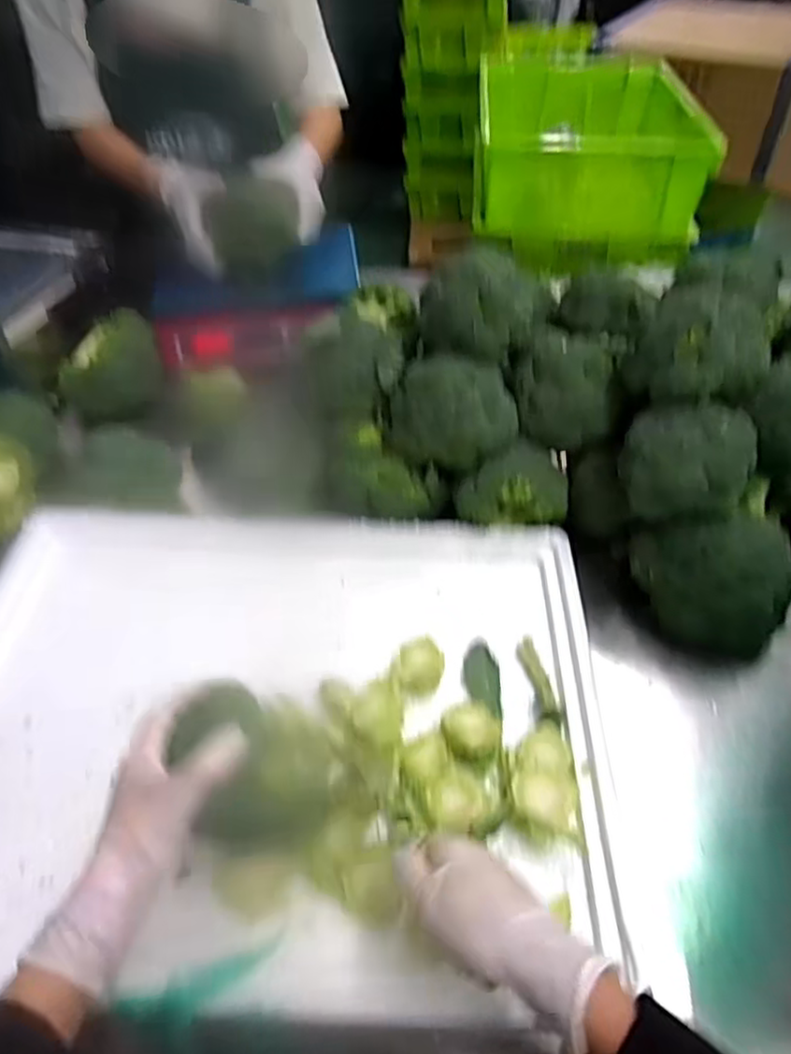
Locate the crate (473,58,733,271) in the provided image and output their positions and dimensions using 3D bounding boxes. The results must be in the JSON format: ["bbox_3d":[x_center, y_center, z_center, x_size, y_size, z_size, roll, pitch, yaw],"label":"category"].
[{"bbox_3d":[0.375,-0.767,1.391,0.402,0.204,0.561,4,46,5],"label":"crate"}]

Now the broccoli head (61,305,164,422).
[{"bbox_3d":[-0.383,-0.219,0.908,0.116,0.084,0.123,-7,46,-6],"label":"broccoli head"}]

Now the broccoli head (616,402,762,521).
[{"bbox_3d":[0.267,-0.060,0.624,0.112,0.083,0.075,17,48,18],"label":"broccoli head"}]

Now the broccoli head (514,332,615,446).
[{"bbox_3d":[0.178,-0.151,0.716,0.111,0.085,0.099,6,46,7],"label":"broccoli head"}]

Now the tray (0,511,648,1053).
[{"bbox_3d":[-0.107,0.151,0.579,0.552,0.065,0.438,2,45,4],"label":"tray"}]

